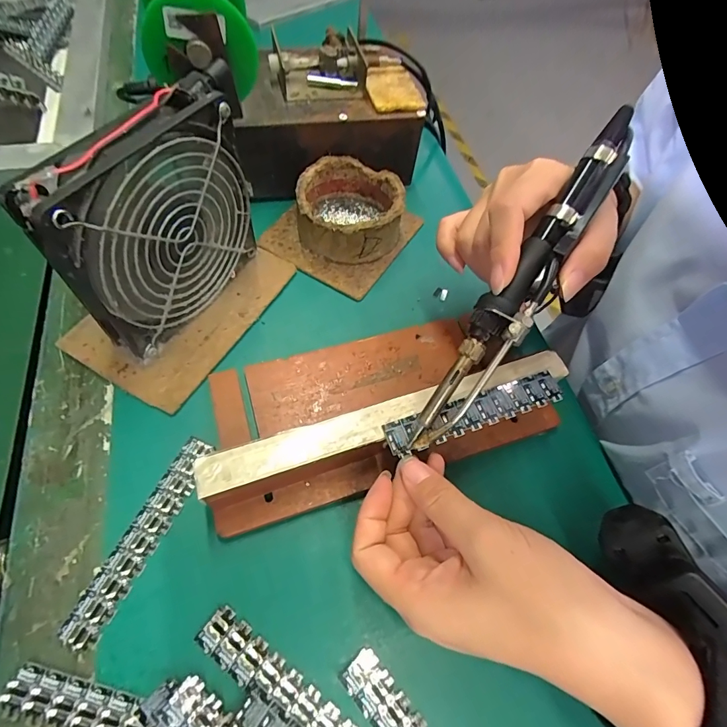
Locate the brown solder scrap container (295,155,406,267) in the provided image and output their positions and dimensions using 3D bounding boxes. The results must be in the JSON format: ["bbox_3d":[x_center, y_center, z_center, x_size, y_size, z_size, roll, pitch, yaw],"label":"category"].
[{"bbox_3d":[-0.010,-0.123,0.331,0.079,0.040,0.082,2,61,-3],"label":"brown solder scrap container"}]

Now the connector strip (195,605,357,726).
[{"bbox_3d":[-0.032,0.156,0.189,0.107,0.004,0.019,34,64,14],"label":"connector strip"}]

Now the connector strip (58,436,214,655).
[{"bbox_3d":[-0.118,0.090,0.221,0.020,0.004,0.109,23,62,9],"label":"connector strip"}]

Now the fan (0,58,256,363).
[{"bbox_3d":[-0.113,-0.077,0.243,0.026,0.129,0.124,31,63,13],"label":"fan"}]

